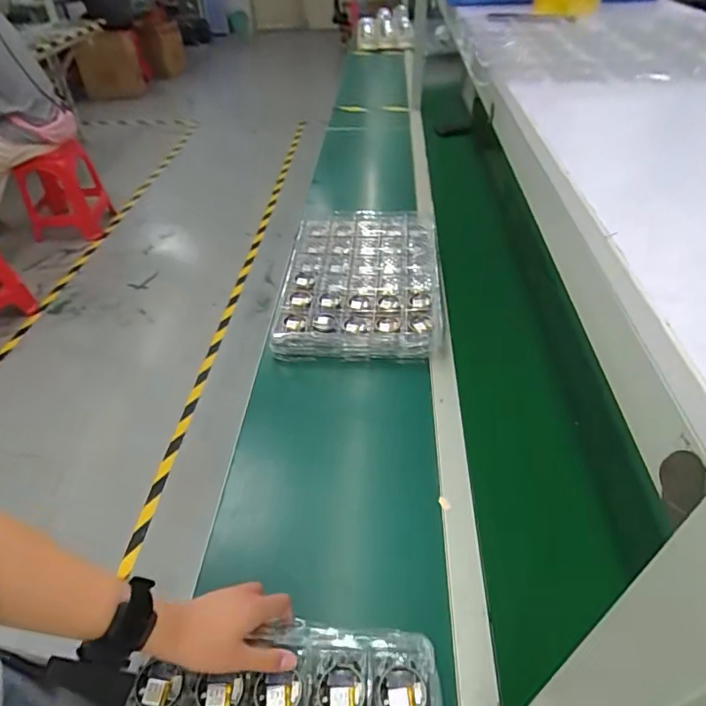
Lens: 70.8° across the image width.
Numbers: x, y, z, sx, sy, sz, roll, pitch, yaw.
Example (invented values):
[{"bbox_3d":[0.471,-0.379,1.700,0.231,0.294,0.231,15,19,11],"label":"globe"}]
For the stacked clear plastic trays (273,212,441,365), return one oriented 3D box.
[{"bbox_3d":[0.019,-0.162,0.999,0.298,0.070,0.437,6,50,0],"label":"stacked clear plastic trays"}]

